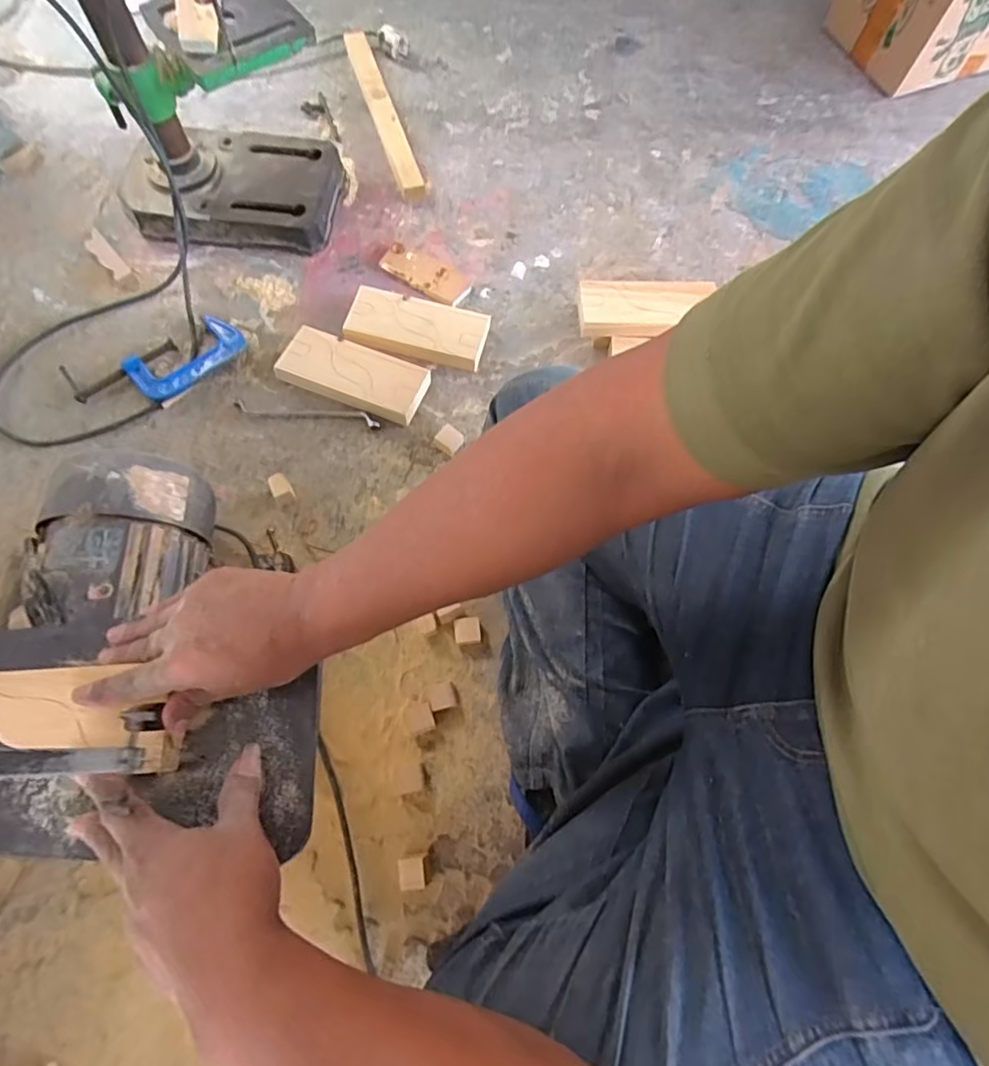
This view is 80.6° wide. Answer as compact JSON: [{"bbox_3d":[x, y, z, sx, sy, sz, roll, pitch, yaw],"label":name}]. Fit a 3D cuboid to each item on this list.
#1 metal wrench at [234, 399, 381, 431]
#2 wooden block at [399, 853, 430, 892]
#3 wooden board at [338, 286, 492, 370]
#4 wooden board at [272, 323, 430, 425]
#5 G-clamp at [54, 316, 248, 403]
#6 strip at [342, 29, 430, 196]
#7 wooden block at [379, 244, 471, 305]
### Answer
[{"bbox_3d":[-0.232,-0.149,0.725,0.182,0.007,0.021,7,68,0],"label":"metal wrench"},{"bbox_3d":[-0.076,0.320,0.550,0.026,0.019,0.026,-10,69,-7],"label":"wooden block"},{"bbox_3d":[-0.101,-0.268,0.765,0.180,0.025,0.087,15,68,3],"label":"wooden board"},{"bbox_3d":[-0.174,-0.200,0.735,0.180,0.032,0.081,18,68,4],"label":"wooden board"},{"bbox_3d":[-0.420,-0.210,0.731,0.213,0.021,0.093,-27,72,-13],"label":"G-clamp"},{"bbox_3d":[-0.177,-0.671,0.918,0.039,0.023,0.392,-16,70,-9],"label":"strip"},{"bbox_3d":[-0.096,-0.362,0.810,0.124,0.009,0.052,28,70,8],"label":"wooden block"}]

